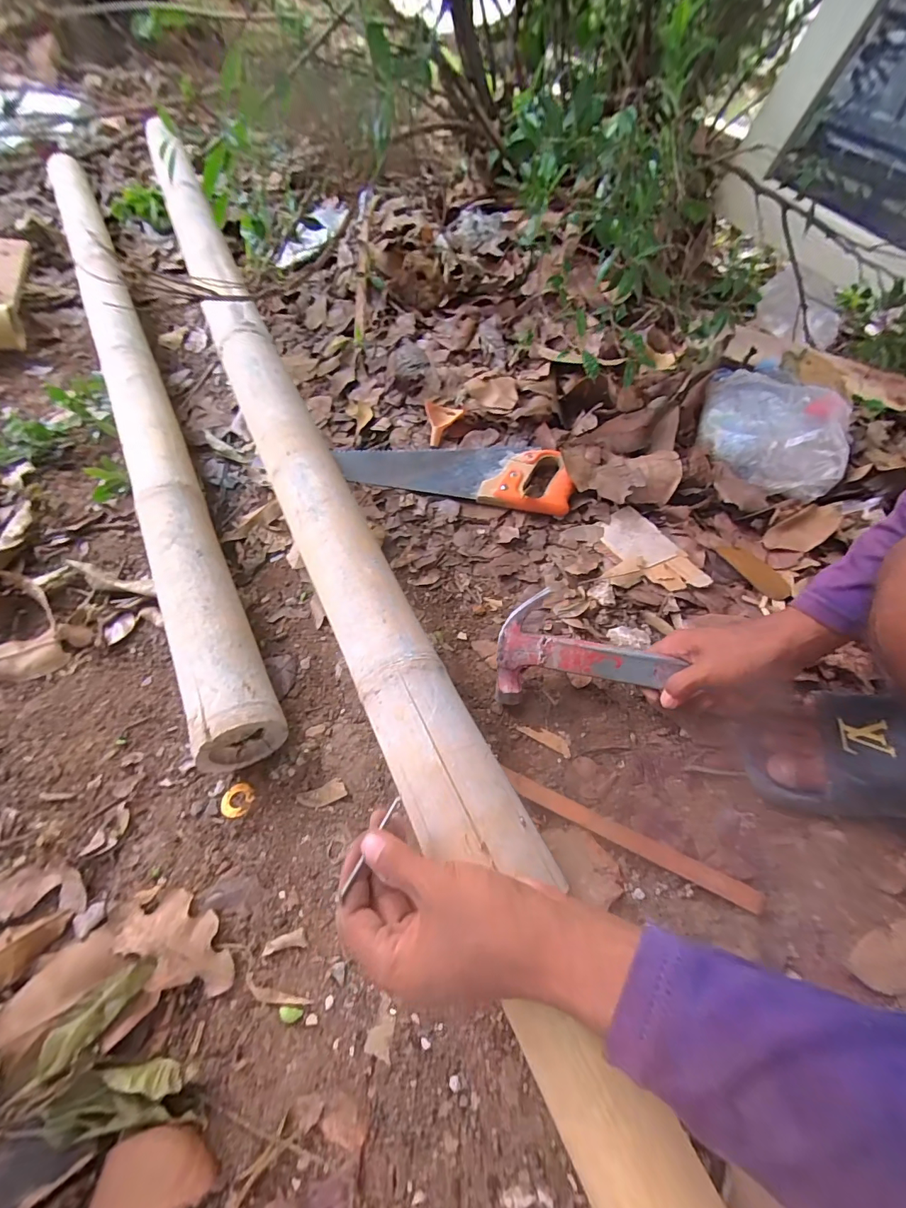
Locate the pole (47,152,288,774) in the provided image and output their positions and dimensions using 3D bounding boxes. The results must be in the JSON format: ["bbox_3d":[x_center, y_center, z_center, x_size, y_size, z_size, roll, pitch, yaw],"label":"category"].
[{"bbox_3d":[-0.572,-0.445,0.790,0.079,0.086,1.556,-25,61,-14],"label":"pole"}]

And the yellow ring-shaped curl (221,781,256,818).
[{"bbox_3d":[-0.216,0.196,0.444,0.031,0.004,0.032,0,59,0],"label":"yellow ring-shaped curl"}]

